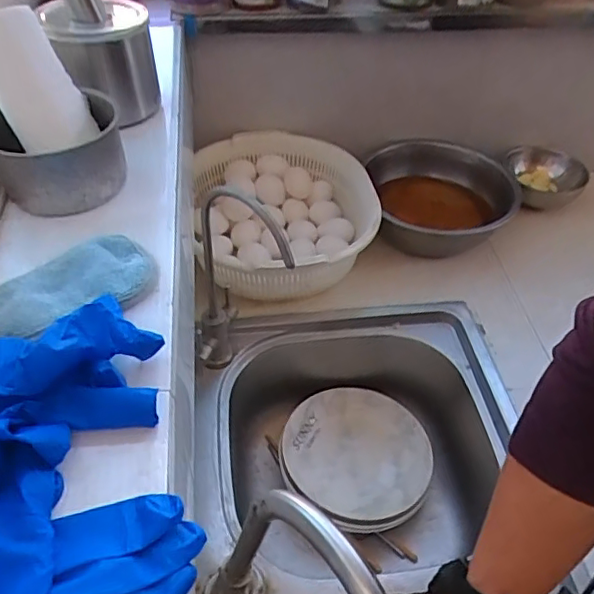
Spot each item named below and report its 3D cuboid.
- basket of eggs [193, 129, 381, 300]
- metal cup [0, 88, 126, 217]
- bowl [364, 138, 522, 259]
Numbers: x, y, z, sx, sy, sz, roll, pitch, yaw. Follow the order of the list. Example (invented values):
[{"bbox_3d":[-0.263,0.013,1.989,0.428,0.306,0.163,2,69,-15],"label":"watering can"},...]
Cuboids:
[{"bbox_3d":[-0.021,-0.116,0.859,0.265,0.101,0.308,-4,45,-6],"label":"basket of eggs"},{"bbox_3d":[-0.194,-0.115,0.473,0.103,0.060,0.082,-16,48,-17],"label":"metal cup"},{"bbox_3d":[0.226,-0.144,0.901,0.217,0.098,0.217,1,45,-1],"label":"bowl"}]

